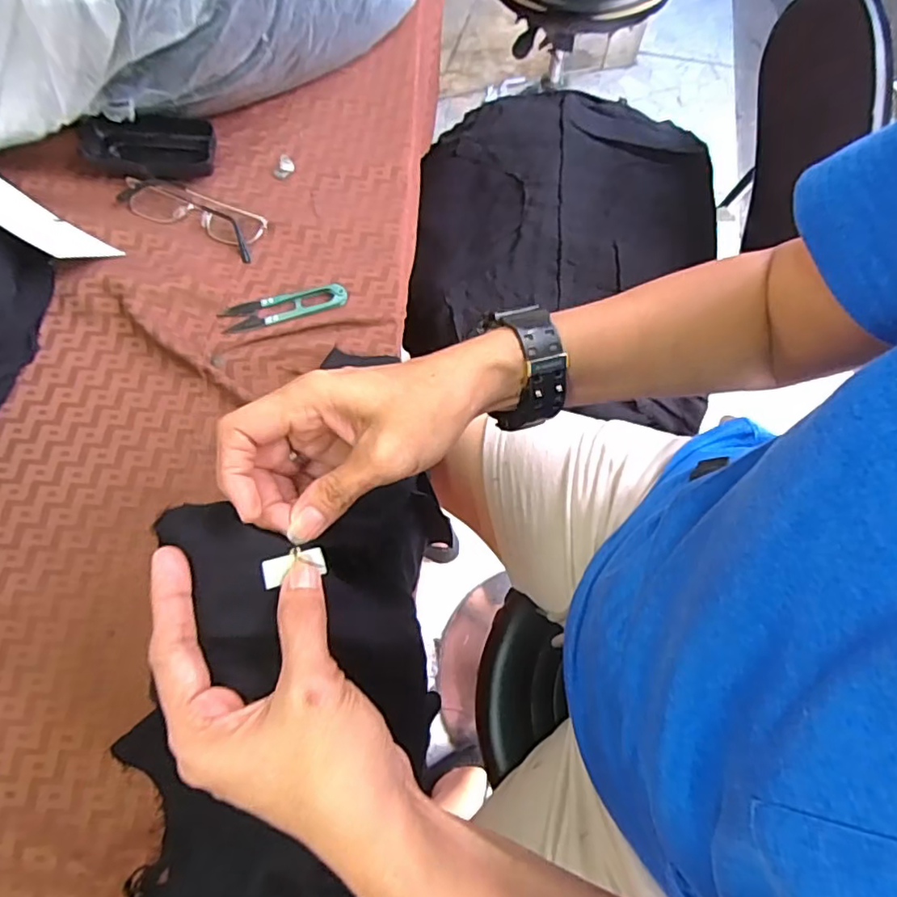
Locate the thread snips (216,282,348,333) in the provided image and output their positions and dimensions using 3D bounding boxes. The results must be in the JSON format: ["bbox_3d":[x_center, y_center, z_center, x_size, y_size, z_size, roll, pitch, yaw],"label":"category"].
[{"bbox_3d":[-0.135,-0.117,0.469,0.102,0.005,0.026,-15,69,-6],"label":"thread snips"}]

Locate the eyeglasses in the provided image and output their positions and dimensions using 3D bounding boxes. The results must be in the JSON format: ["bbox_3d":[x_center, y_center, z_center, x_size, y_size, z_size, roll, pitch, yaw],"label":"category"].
[{"bbox_3d":[-0.223,-0.203,0.493,0.127,0.018,0.036,22,70,9],"label":"eyeglasses"}]

